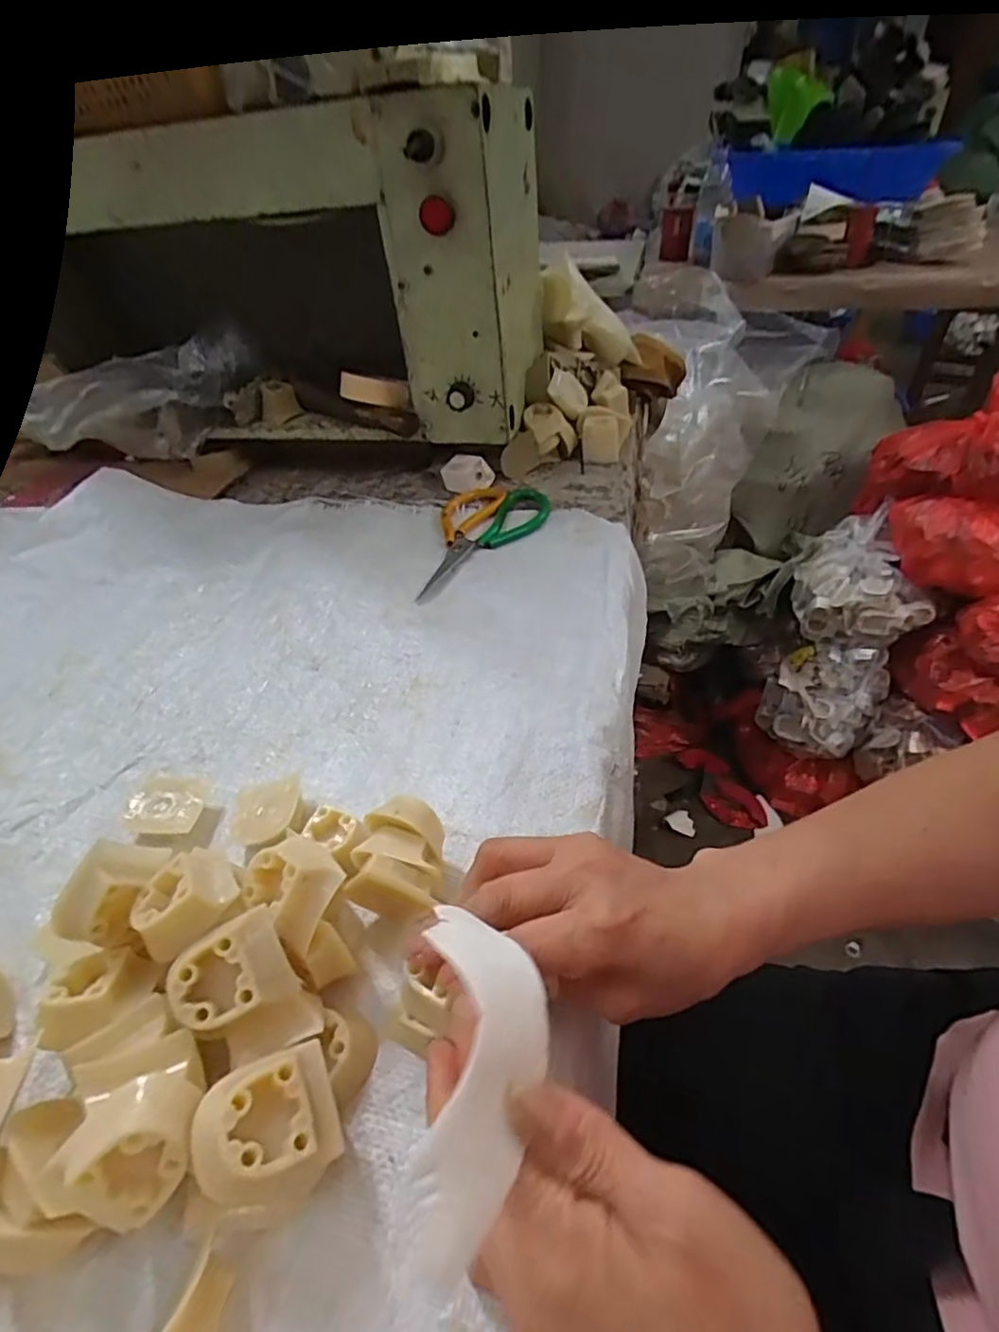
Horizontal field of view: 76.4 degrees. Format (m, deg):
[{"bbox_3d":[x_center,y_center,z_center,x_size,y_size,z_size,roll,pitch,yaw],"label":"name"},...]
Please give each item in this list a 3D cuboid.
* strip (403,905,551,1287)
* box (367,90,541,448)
[{"bbox_3d":[-0.006,0.116,0.193,0.040,0.017,0.106,0,24,6],"label":"strip"},{"bbox_3d":[-0.031,-0.379,0.615,0.105,0.261,0.162,7,42,12],"label":"box"}]

